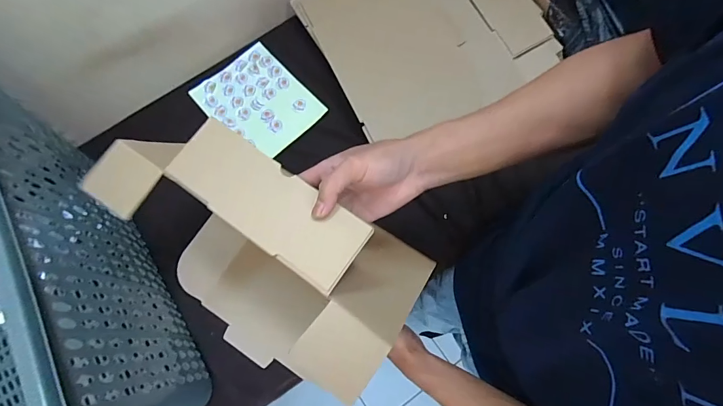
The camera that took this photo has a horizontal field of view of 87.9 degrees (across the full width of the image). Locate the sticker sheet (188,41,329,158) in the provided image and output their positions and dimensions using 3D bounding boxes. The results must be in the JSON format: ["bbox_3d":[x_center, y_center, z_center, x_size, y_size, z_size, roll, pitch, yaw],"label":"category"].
[{"bbox_3d":[-0.187,-0.183,0.684,0.163,0.009,0.211,-41,73,-8],"label":"sticker sheet"}]

